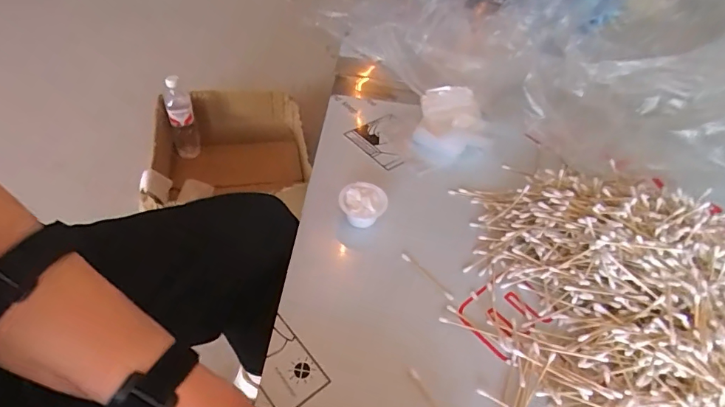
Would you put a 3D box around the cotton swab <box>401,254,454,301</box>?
[{"bbox_3d":[0.068,0.076,0.463,0.006,0.004,0.072,-30,57,-30],"label":"cotton swab"}]

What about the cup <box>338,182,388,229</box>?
[{"bbox_3d":[0.000,0.005,0.497,0.052,0.036,0.049,3,47,-4],"label":"cup"}]

